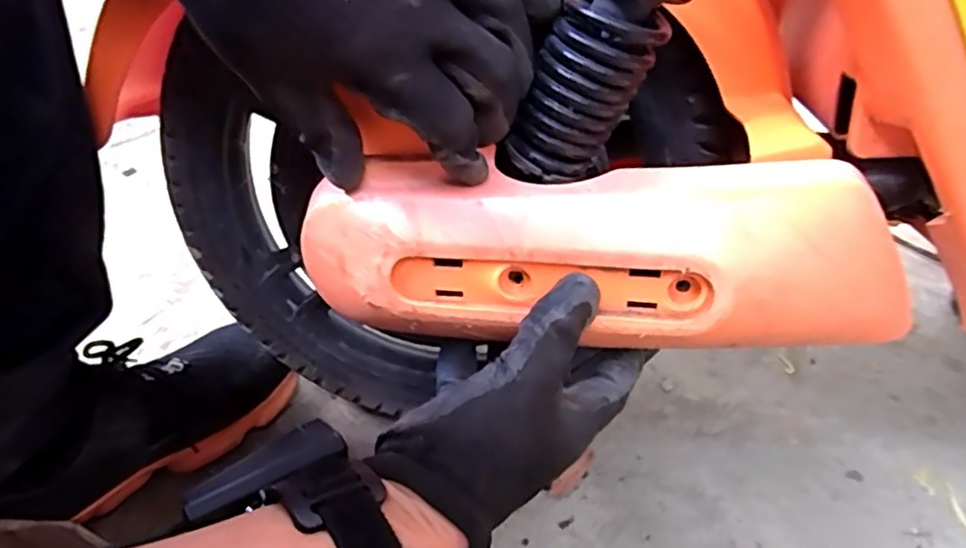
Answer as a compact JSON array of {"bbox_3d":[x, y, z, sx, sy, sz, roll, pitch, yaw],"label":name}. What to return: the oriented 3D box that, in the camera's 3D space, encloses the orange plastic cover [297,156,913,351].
[{"bbox_3d":[0.056,-0.007,0.302,0.301,0.077,0.055,2,39,4],"label":"orange plastic cover"}]

